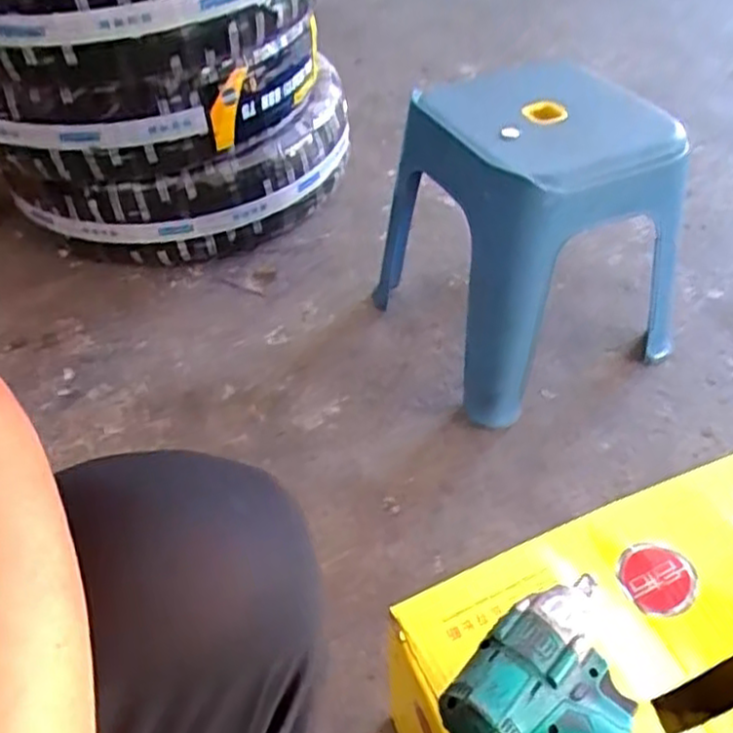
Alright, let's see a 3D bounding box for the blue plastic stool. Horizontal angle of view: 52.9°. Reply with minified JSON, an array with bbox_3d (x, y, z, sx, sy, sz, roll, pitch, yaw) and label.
[{"bbox_3d":[0.196,-0.174,0.950,0.286,0.325,0.328,-20,49,-17],"label":"blue plastic stool"}]

